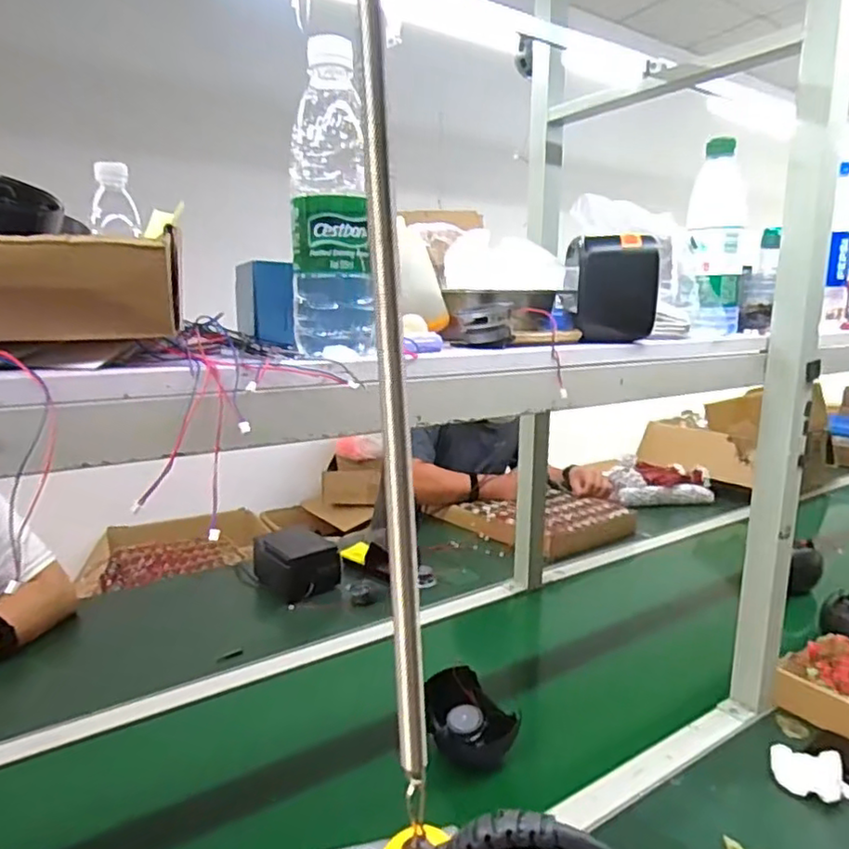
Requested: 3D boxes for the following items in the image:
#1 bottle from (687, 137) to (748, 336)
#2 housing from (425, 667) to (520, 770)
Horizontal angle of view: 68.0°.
[{"bbox_3d":[0.338,-0.214,0.730,0.065,0.208,0.067,6,12,25],"label":"bottle"},{"bbox_3d":[0.049,0.358,0.768,0.092,0.072,0.110,-5,12,-28],"label":"housing"}]

